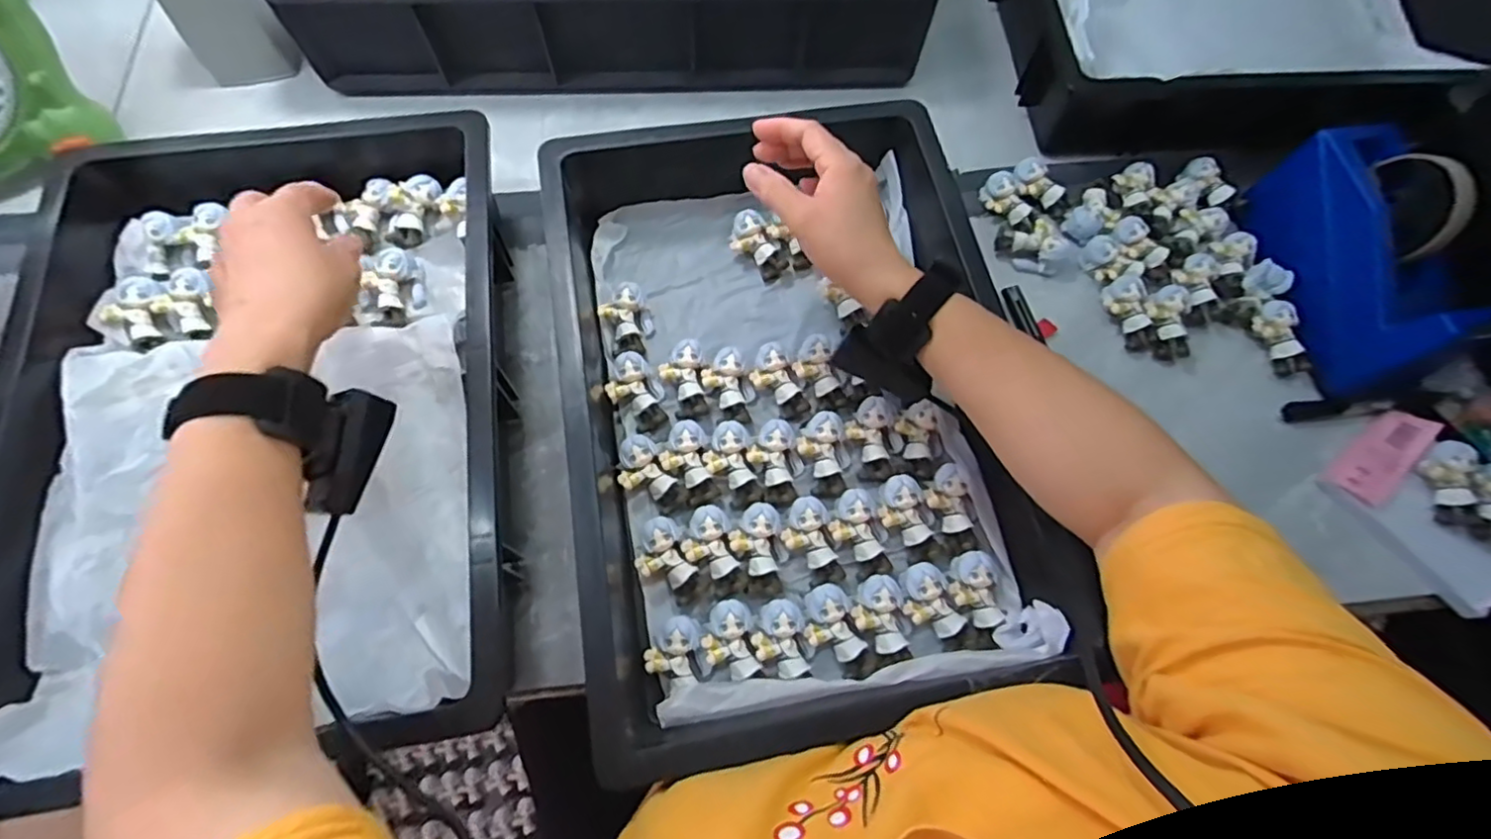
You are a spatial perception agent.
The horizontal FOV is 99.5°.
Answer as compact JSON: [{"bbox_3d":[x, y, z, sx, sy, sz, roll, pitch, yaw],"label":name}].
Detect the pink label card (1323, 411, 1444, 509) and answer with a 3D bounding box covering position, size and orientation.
[{"bbox_3d":[0.499,0.027,0.493,0.039,0.006,0.083,40,89,20],"label":"pink label card"}]

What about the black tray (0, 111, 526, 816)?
[{"bbox_3d":[-0.342,-0.013,0.462,0.335,0.096,0.478,-8,70,-5],"label":"black tray"}]

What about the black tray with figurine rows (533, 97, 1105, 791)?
[{"bbox_3d":[0.021,-0.022,0.475,0.290,0.093,0.446,-9,70,-5],"label":"black tray with figurine rows"}]

